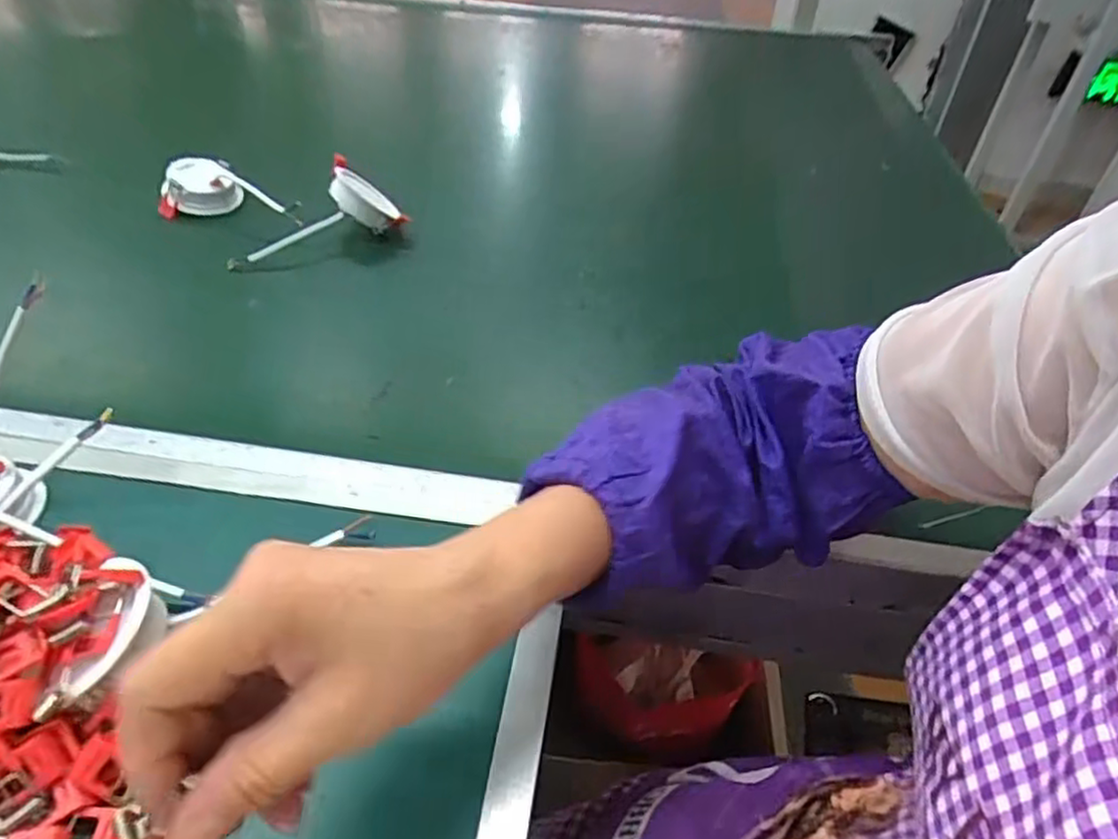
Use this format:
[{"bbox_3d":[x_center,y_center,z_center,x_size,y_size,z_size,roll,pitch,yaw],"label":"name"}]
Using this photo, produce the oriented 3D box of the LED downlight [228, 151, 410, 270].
[{"bbox_3d":[-0.234,-0.198,0.654,0.165,0.065,0.060,-17,46,-24],"label":"LED downlight"}]

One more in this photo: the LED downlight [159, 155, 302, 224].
[{"bbox_3d":[-0.324,-0.226,0.687,0.149,0.047,0.049,9,41,3],"label":"LED downlight"}]

